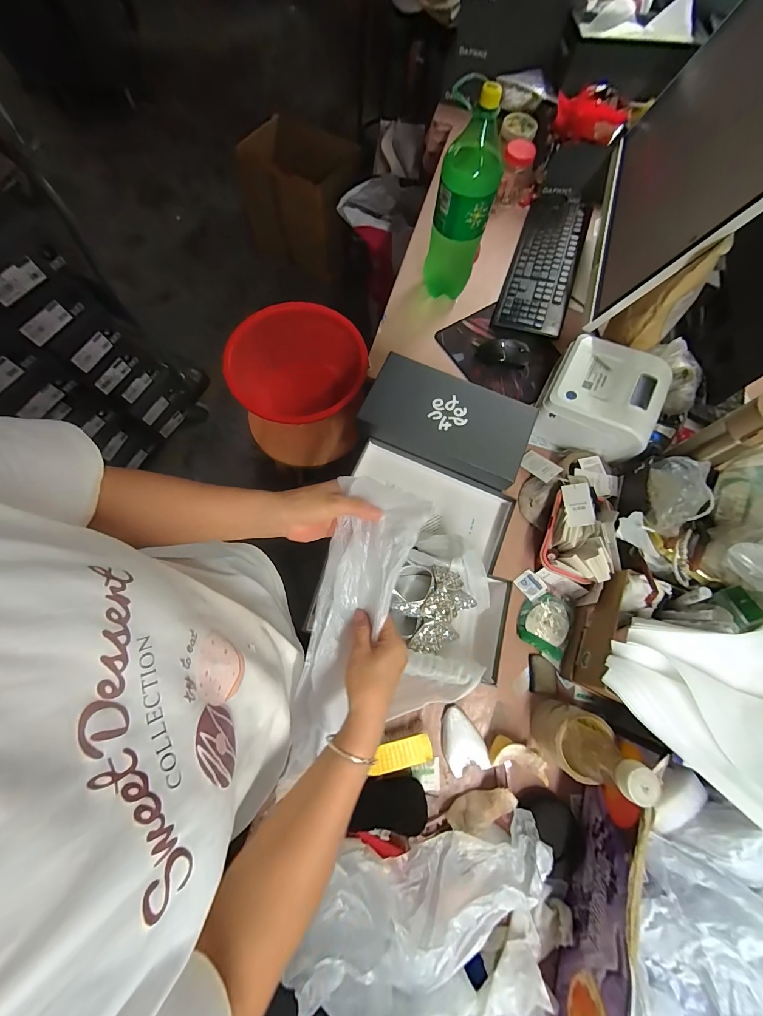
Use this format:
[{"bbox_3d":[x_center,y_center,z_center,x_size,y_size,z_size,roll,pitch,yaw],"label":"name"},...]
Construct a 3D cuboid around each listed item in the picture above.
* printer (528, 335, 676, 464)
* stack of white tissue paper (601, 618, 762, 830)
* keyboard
[{"bbox_3d":[0.408,-0.201,0.662,0.203,0.130,0.185,19,73,4],"label":"printer"},{"bbox_3d":[0.475,0.263,0.435,0.336,0.068,0.230,-2,73,-2],"label":"stack of white tissue paper"},{"bbox_3d":[0.394,-0.590,0.825,0.148,0.027,0.439,20,73,5],"label":"keyboard"}]

